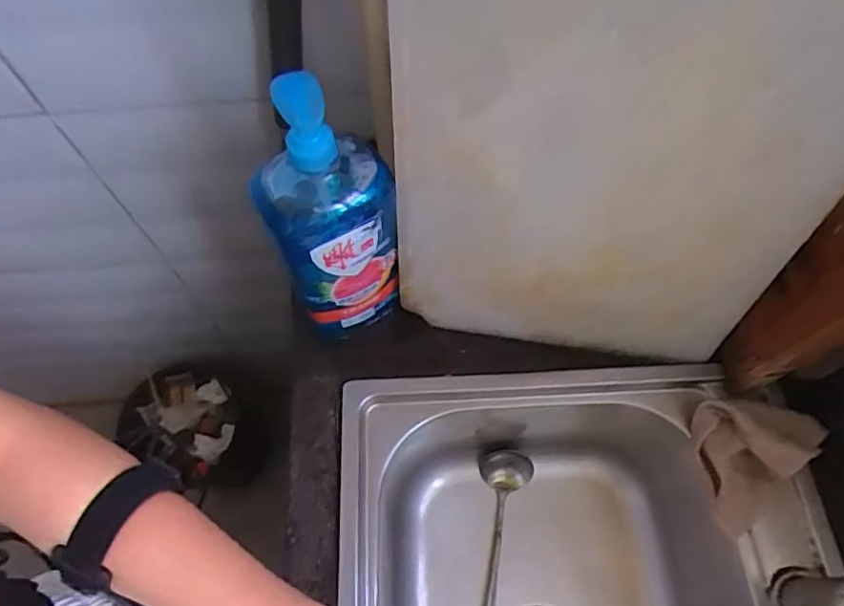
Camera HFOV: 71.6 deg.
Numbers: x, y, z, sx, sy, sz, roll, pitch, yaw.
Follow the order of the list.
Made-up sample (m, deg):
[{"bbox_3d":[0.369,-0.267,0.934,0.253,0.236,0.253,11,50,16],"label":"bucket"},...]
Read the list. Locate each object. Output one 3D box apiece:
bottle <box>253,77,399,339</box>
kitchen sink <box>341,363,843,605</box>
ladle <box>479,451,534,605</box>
[{"bbox_3d":[-0.077,-0.069,0.509,0.100,0.270,0.075,-23,65,-9],"label":"bottle"},{"bbox_3d":[0.143,0.349,0.577,0.415,0.222,0.509,-3,63,1],"label":"kitchen sink"},{"bbox_3d":[0.083,0.285,0.671,0.059,0.048,0.219,10,64,7],"label":"ladle"}]

